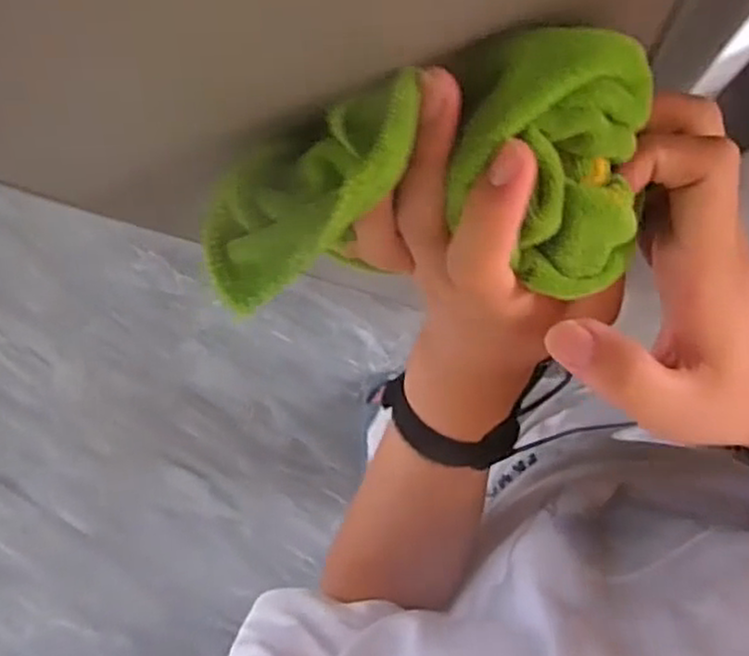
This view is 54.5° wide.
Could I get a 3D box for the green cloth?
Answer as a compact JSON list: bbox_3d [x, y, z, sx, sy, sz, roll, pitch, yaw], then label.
[{"bbox_3d":[0.016,-0.042,0.239,0.149,0.062,0.071,-11,88,5],"label":"green cloth"}]

